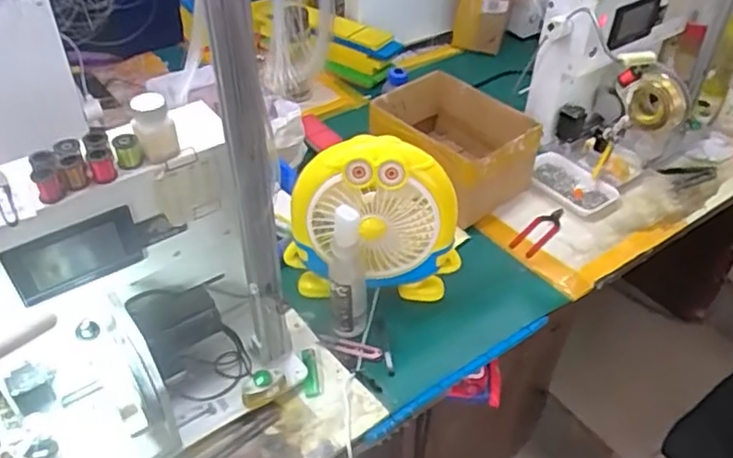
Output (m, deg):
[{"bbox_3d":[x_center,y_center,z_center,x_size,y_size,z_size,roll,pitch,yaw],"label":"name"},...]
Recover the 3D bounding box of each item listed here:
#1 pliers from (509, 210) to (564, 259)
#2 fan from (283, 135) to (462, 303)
[{"bbox_3d":[0.313,0.004,1.159,0.048,0.012,0.142,32,50,30],"label":"pliers"},{"bbox_3d":[0.010,-0.010,0.959,0.259,0.257,0.083,4,42,3],"label":"fan"}]

